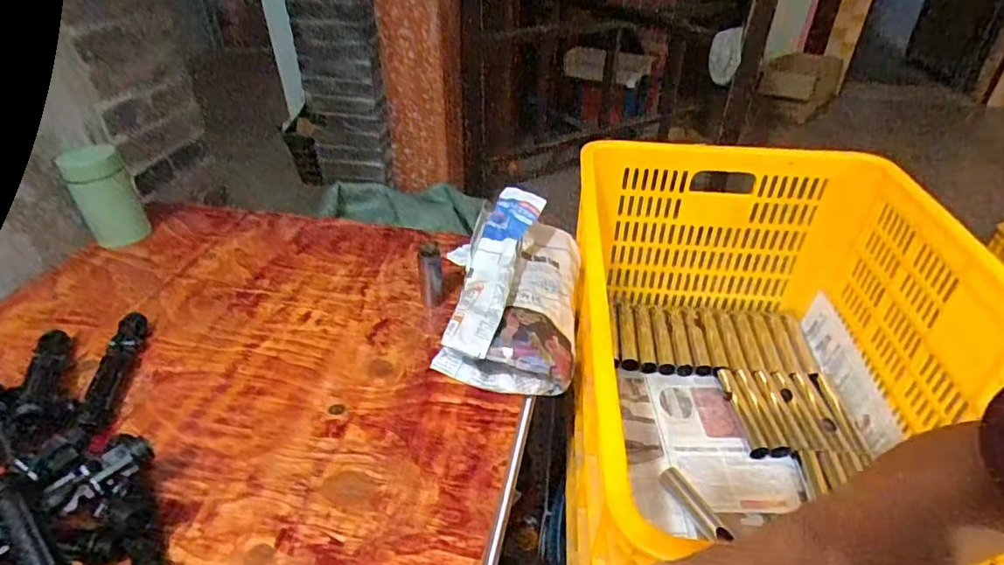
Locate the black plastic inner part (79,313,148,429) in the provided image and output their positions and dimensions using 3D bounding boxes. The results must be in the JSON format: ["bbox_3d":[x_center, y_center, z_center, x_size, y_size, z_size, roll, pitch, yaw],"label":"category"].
[{"bbox_3d":[-0.368,0.082,0.530,0.024,0.021,0.152,-8,36,-13],"label":"black plastic inner part"}]

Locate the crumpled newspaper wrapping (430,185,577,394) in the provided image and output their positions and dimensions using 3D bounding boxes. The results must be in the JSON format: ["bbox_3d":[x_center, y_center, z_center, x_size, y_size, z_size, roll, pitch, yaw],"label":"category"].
[{"bbox_3d":[0.014,-0.004,0.601,0.135,0.088,0.277,5,35,6],"label":"crumpled newspaper wrapping"}]

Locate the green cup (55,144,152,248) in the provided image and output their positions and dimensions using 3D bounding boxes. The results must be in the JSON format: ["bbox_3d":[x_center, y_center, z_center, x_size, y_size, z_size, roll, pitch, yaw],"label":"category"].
[{"bbox_3d":[-0.516,-0.111,0.734,0.068,0.116,0.056,-29,45,-35],"label":"green cup"}]

